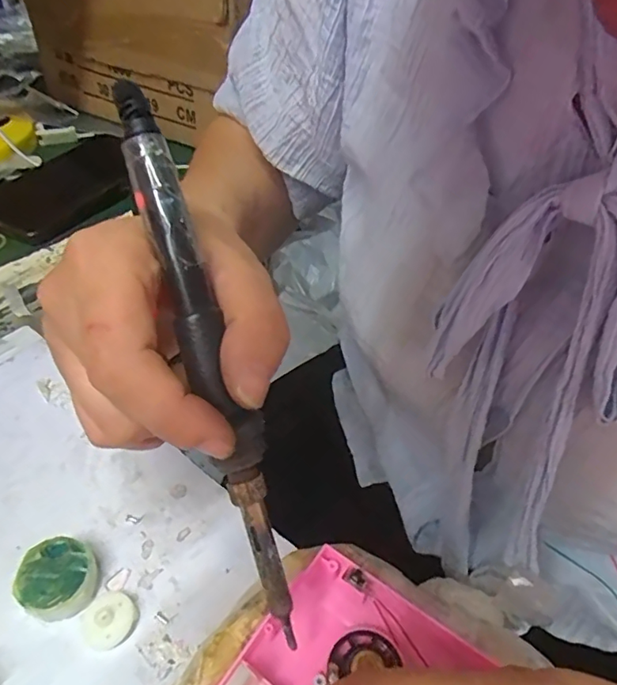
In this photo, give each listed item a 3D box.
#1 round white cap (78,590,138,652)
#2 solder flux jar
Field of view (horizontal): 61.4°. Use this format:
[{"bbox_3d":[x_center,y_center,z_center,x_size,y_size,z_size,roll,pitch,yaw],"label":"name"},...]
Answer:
[{"bbox_3d":[-0.090,0.124,0.233,0.024,0.007,0.023,2,43,-2],"label":"round white cap"},{"bbox_3d":[-0.115,0.108,0.240,0.033,0.016,0.033,2,43,-2],"label":"solder flux jar"}]

